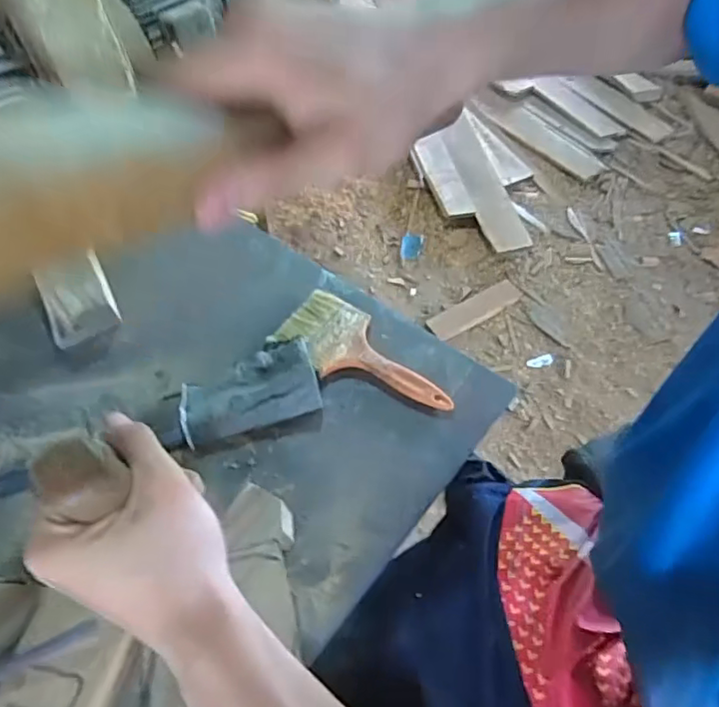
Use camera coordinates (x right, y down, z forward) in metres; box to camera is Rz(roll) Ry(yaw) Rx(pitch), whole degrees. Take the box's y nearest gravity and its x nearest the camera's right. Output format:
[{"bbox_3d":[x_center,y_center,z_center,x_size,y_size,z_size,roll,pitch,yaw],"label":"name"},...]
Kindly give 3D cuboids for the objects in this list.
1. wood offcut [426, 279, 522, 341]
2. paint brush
[{"bbox_3d":[0.337,-0.128,1.625,0.292,0.022,0.092,-26,58,-15],"label":"wood offcut"},{"bbox_3d":[0.008,0.002,0.561,0.187,0.019,0.081,30,61,21],"label":"paint brush"}]

